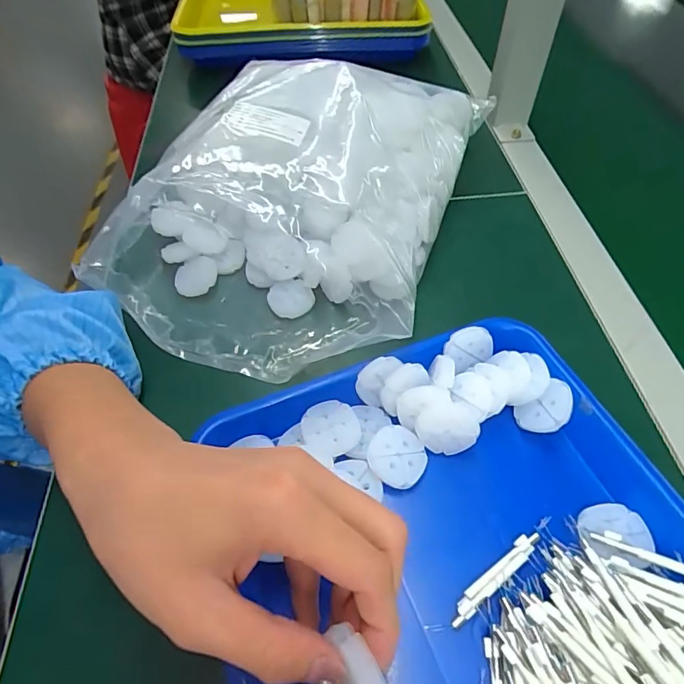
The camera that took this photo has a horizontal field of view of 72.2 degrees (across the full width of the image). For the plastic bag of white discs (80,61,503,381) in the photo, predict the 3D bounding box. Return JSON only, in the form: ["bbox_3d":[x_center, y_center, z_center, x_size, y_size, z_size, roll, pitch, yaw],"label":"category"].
[{"bbox_3d":[-0.036,-0.141,0.403,0.241,0.105,0.340,16,56,13],"label":"plastic bag of white discs"}]

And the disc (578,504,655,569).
[{"bbox_3d":[0.150,0.105,0.256,0.035,0.006,0.034,3,43,-2],"label":"disc"}]

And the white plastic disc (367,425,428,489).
[{"bbox_3d":[0.034,0.068,0.282,0.034,0.004,0.036,7,56,-10],"label":"white plastic disc"}]

